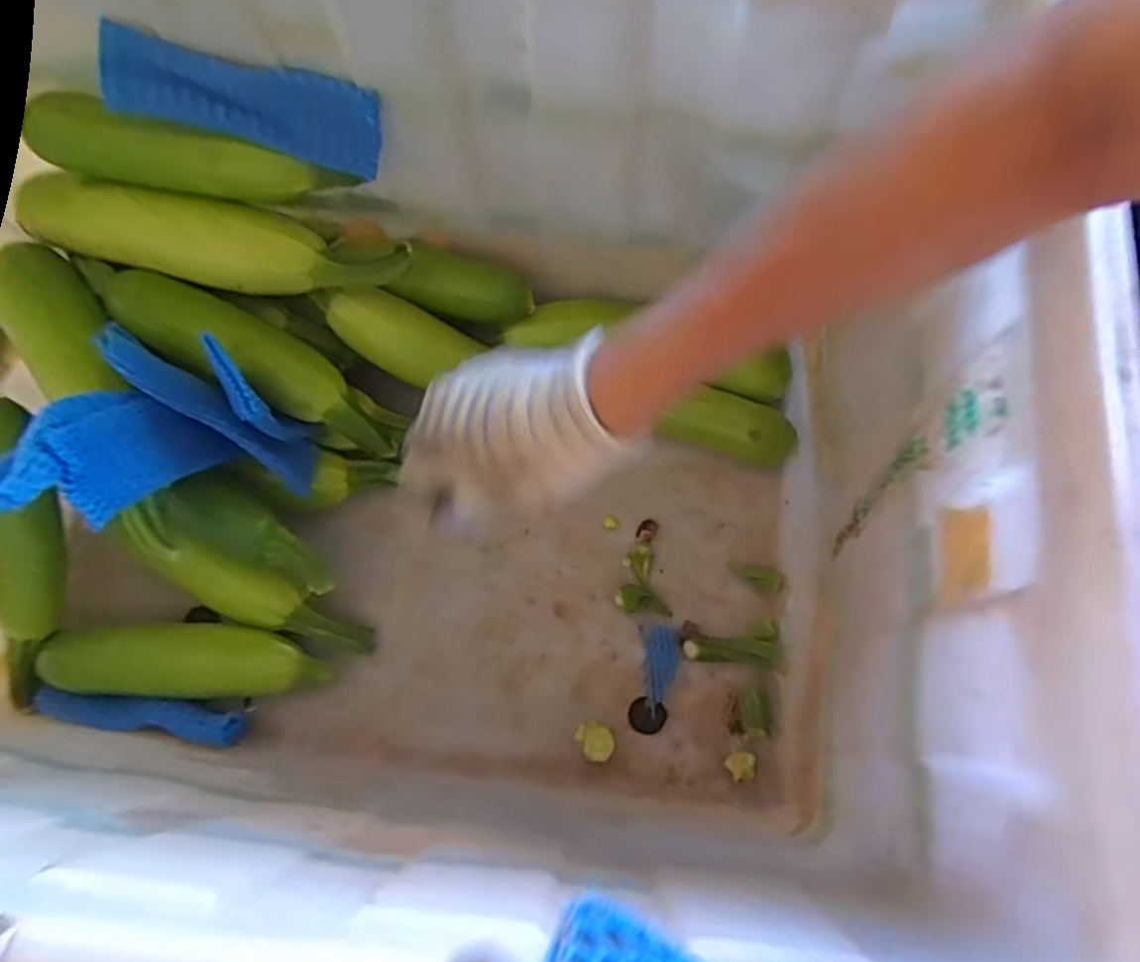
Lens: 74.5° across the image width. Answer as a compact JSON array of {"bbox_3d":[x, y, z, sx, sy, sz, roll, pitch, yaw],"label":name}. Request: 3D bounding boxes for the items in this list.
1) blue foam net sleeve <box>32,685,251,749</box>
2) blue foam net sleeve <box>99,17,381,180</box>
[{"bbox_3d":[-0.333,0.177,0.573,0.168,0.024,0.029,7,75,3],"label":"blue foam net sleeve"},{"bbox_3d":[-0.206,-0.244,0.485,0.165,0.053,0.019,9,32,-16],"label":"blue foam net sleeve"}]

